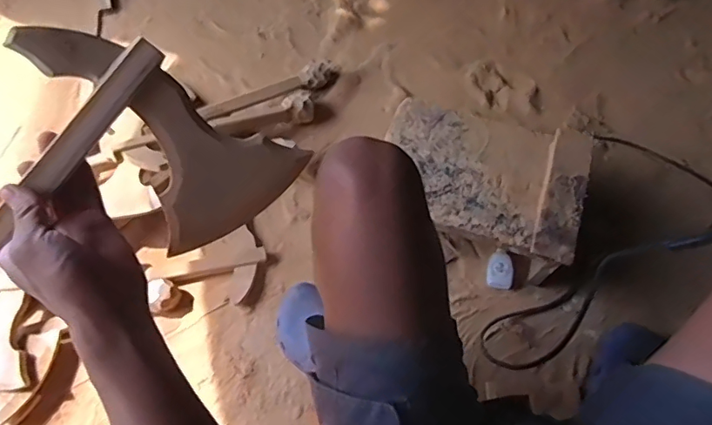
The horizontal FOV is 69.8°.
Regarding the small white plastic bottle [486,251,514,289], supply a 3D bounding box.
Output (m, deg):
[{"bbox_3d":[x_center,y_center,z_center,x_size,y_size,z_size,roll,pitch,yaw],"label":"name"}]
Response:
[{"bbox_3d":[0.258,0.103,0.911,0.042,0.020,0.067,10,69,9],"label":"small white plastic bottle"}]

